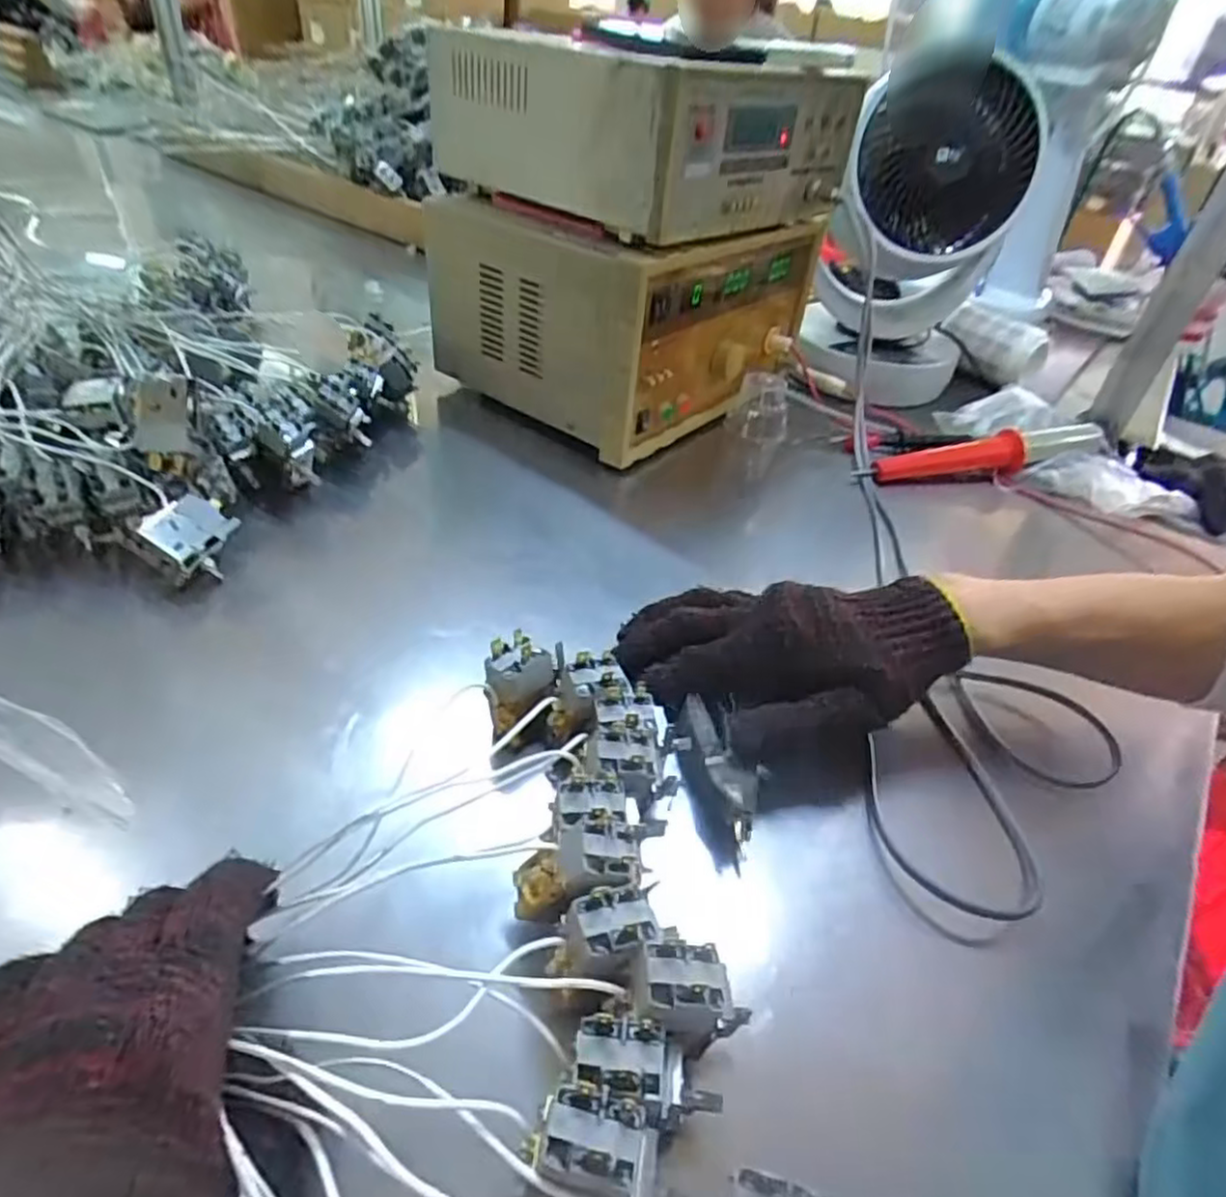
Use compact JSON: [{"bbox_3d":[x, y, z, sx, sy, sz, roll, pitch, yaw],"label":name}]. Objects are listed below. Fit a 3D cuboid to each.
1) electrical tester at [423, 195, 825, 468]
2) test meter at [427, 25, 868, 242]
[{"bbox_3d":[0.020,-0.309,0.733,0.256,0.175,0.331,29,44,23],"label":"electrical tester"},{"bbox_3d":[0.030,-0.428,0.640,0.279,0.114,0.310,33,46,27],"label":"test meter"}]

